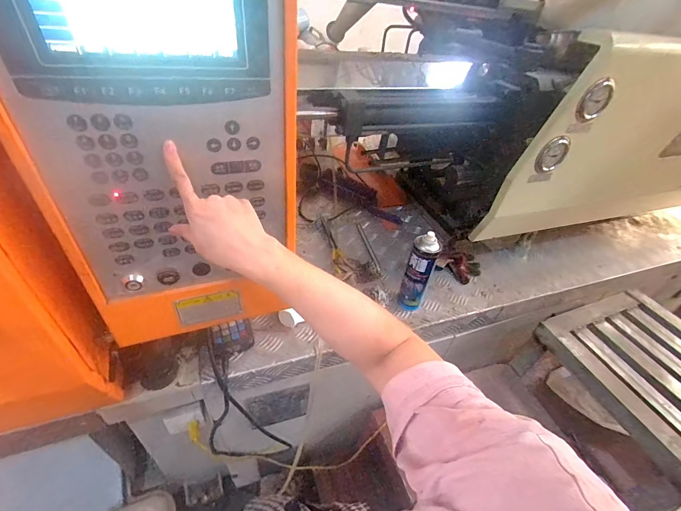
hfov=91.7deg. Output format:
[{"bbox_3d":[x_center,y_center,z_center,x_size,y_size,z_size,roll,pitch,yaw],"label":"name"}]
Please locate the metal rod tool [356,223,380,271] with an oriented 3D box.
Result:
[{"bbox_3d":[0.088,-0.030,1.045,0.020,0.012,0.231,-4,42,-13],"label":"metal rod tool"}]

